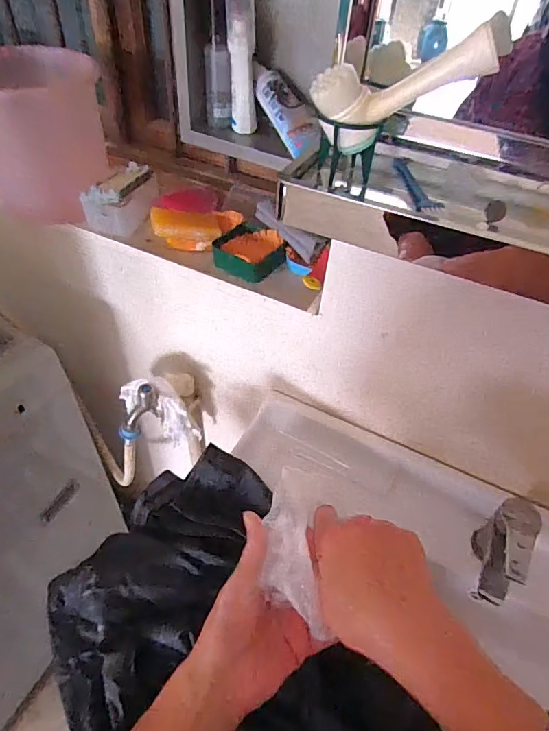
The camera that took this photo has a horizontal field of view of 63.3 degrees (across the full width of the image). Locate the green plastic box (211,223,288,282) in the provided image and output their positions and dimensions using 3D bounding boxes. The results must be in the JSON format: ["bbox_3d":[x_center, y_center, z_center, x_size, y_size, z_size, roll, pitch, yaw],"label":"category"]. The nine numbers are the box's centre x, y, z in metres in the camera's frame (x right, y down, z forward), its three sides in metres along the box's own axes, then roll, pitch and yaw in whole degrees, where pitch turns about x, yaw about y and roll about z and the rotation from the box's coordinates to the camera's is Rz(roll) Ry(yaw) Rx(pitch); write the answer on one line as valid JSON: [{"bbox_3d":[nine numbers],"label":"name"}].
[{"bbox_3d":[-0.034,-0.154,0.605,0.077,0.035,0.077,32,50,22],"label":"green plastic box"}]

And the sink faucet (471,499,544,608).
[{"bbox_3d":[0.277,0.234,0.557,0.053,0.113,0.095,27,49,18],"label":"sink faucet"}]

